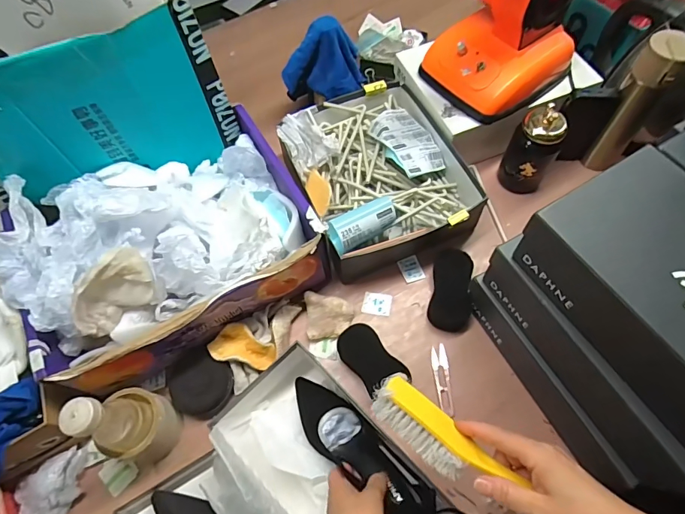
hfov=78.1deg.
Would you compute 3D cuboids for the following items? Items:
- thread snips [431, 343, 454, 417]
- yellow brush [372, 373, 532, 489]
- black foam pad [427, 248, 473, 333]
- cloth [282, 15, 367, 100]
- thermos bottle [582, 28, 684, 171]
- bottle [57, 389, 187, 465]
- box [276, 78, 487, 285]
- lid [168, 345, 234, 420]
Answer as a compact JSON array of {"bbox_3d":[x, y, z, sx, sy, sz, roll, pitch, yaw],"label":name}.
[{"bbox_3d":[0.148,0.181,0.624,0.024,0.007,0.103,-4,63,2],"label":"thread snips"},{"bbox_3d":[0.124,0.191,0.386,0.222,0.025,0.049,35,70,18],"label":"yellow brush"},{"bbox_3d":[0.174,0.052,0.675,0.061,0.029,0.127,7,64,7],"label":"black foam pad"},{"bbox_3d":[-0.037,-0.352,0.761,0.146,0.114,0.075,-5,63,1],"label":"cloth"},{"bbox_3d":[0.458,-0.237,0.673,0.063,0.231,0.056,33,70,18],"label":"thermos bottle"},{"bbox_3d":[-0.276,0.212,0.534,0.075,0.177,0.089,6,64,7],"label":"bottle"},{"bbox_3d":[0.057,-0.145,0.734,0.267,0.108,0.323,-22,64,-7],"label":"box"},{"bbox_3d":[-0.210,0.185,0.620,0.092,0.032,0.086,-2,63,3],"label":"lid"}]

